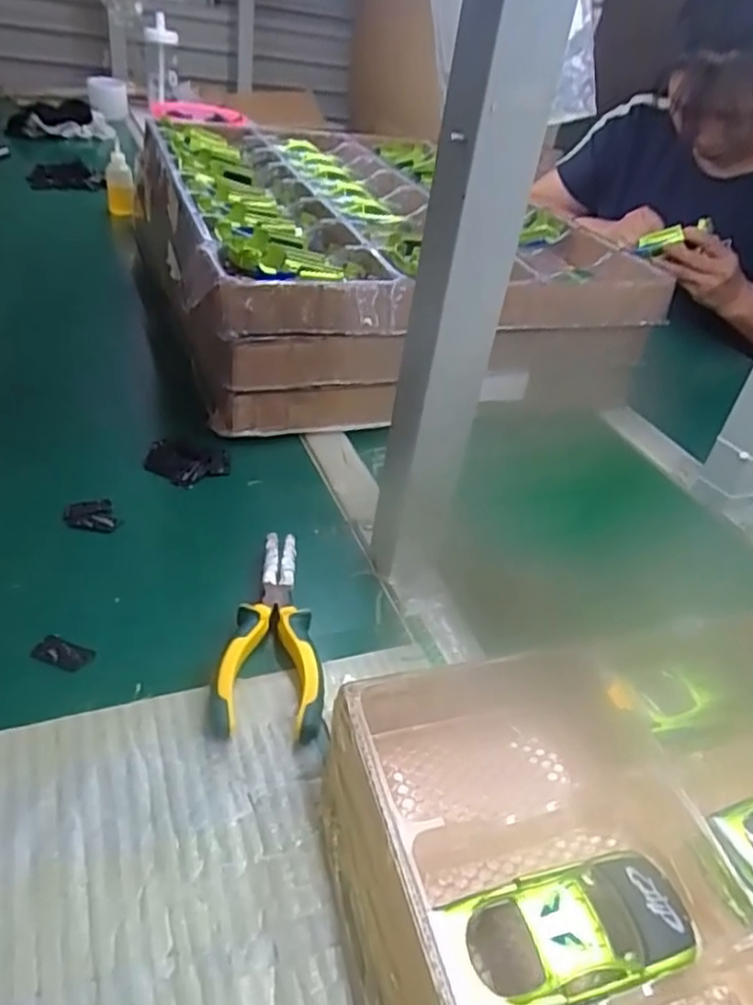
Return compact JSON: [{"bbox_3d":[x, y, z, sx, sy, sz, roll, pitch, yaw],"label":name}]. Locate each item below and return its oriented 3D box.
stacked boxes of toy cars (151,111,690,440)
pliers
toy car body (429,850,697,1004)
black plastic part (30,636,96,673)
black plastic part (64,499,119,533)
[{"bbox_3d":[-0.024,-0.313,0.847,0.457,0.156,0.590,-6,39,-20],"label":"stacked boxes of toy cars"},{"bbox_3d":[-0.064,0.080,0.448,0.061,0.021,0.154,6,37,-6],"label":"pliers"},{"bbox_3d":[0.085,0.191,0.307,0.121,0.035,0.053,-6,40,-20],"label":"toy car body"},{"bbox_3d":[-0.190,0.092,0.422,0.034,0.007,0.016,15,37,8],"label":"black plastic part"},{"bbox_3d":[-0.216,0.011,0.523,0.034,0.005,0.038,-9,40,-23],"label":"black plastic part"}]

